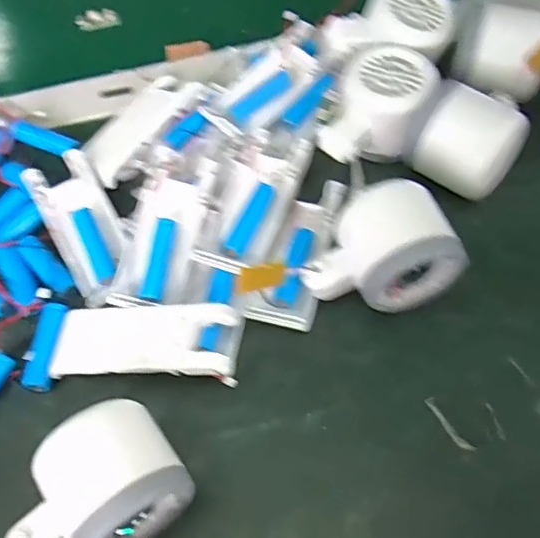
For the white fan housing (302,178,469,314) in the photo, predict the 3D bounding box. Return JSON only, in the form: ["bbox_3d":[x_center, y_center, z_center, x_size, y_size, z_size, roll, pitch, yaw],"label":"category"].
[{"bbox_3d":[0.061,-0.007,0.327,0.080,0.050,0.057,-23,63,-9],"label":"white fan housing"}]

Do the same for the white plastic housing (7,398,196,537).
[{"bbox_3d":[-0.085,0.104,0.270,0.085,0.059,0.061,-32,65,-14],"label":"white plastic housing"}]

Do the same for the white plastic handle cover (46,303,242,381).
[{"bbox_3d":[-0.071,0.040,0.323,0.099,0.020,0.039,0,61,3],"label":"white plastic handle cover"}]

